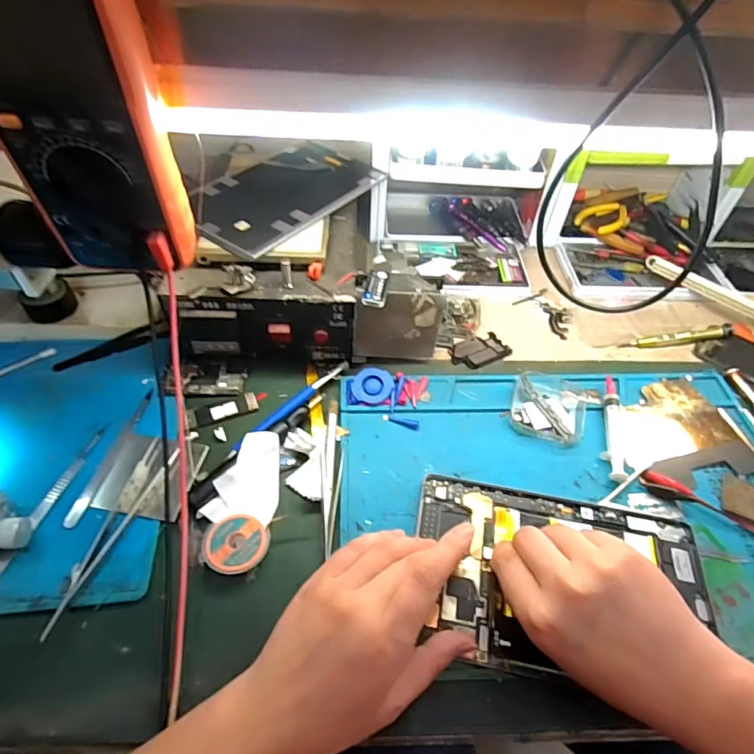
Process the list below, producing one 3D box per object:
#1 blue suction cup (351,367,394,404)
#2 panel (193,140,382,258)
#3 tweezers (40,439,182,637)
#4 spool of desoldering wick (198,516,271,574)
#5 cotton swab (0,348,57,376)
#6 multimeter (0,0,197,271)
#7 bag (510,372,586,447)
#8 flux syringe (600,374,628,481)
[{"bbox_3d":[-0.004,0.008,0.437,0.037,0.006,0.037,-1,67,2],"label":"blue suction cup"},{"bbox_3d":[-0.091,-0.187,0.472,0.117,0.007,0.200,33,55,20],"label":"panel"},{"bbox_3d":[-0.191,0.108,0.344,0.026,0.008,0.149,10,50,6],"label":"tweezers"},{"bbox_3d":[-0.101,0.122,0.342,0.044,0.011,0.042,1,50,-1],"label":"spool of desoldering wick"},{"bbox_3d":[-0.338,-0.008,0.440,0.072,0.009,0.010,-30,57,-25],"label":"cotton swab"},{"bbox_3d":[-0.164,-0.138,0.267,0.088,0.170,0.052,9,51,4],"label":"multimeter"},{"bbox_3d":[0.157,0.026,0.433,0.065,0.016,0.072,11,50,7],"label":"bag"},{"bbox_3d":[0.210,0.043,0.420,0.016,0.012,0.107,11,50,7],"label":"flux syringe"}]

